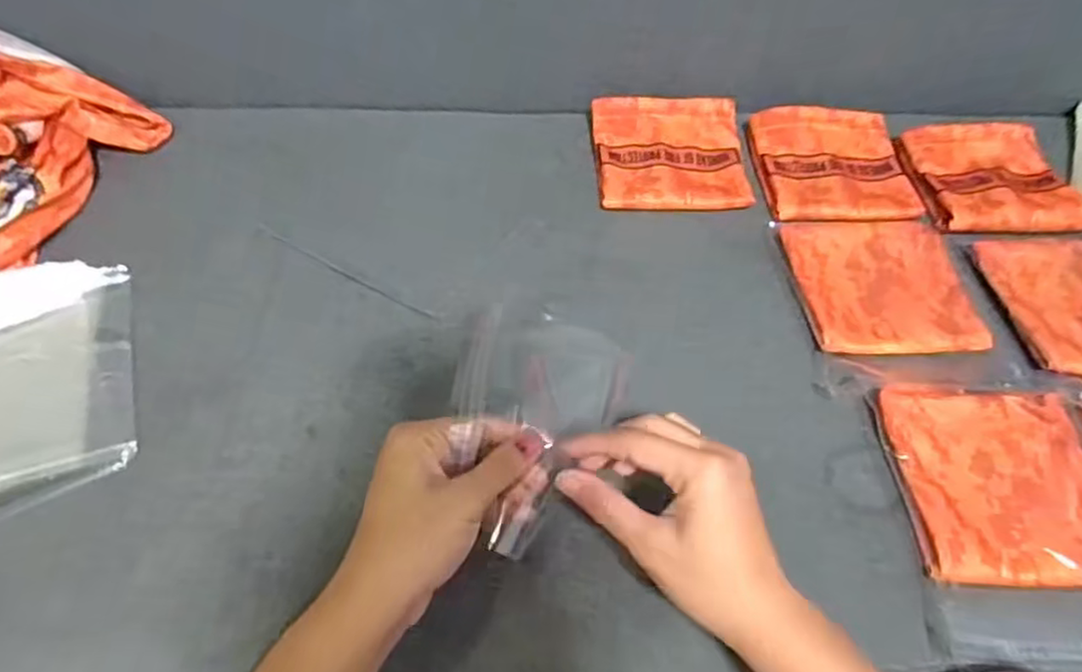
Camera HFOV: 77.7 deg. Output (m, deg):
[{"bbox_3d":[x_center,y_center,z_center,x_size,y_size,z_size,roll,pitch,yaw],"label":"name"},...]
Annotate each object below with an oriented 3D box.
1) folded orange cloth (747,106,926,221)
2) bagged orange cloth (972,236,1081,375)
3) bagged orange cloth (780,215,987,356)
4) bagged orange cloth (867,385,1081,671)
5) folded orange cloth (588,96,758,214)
[{"bbox_3d":[0.250,-0.143,0.570,0.130,0.024,0.127,3,54,0],"label":"folded orange cloth"},{"bbox_3d":[0.398,-0.028,0.493,0.120,0.014,0.129,0,54,-3],"label":"bagged orange cloth"},{"bbox_3d":[0.257,-0.040,0.497,0.135,0.008,0.120,-3,54,-4],"label":"bagged orange cloth"},{"bbox_3d":[0.275,0.100,0.387,0.128,0.013,0.160,2,54,-1],"label":"bagged orange cloth"},{"bbox_3d":[0.110,-0.159,0.570,0.124,0.020,0.119,-1,54,-3],"label":"folded orange cloth"}]

